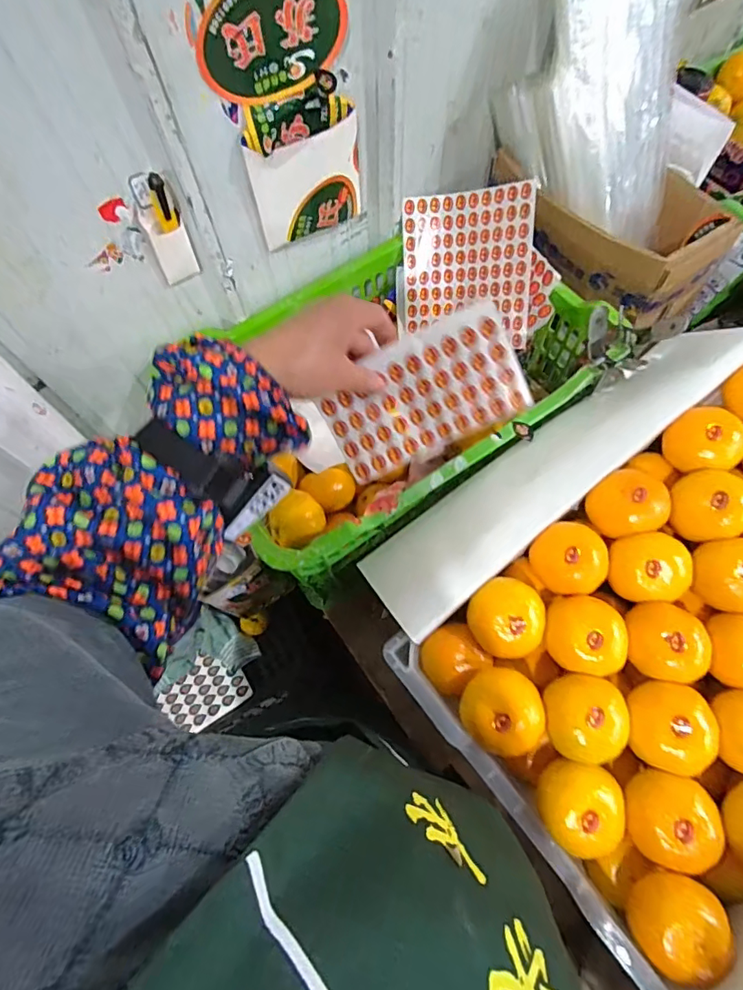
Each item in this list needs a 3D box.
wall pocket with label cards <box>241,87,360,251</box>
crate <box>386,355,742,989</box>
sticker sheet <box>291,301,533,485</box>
[{"bbox_3d":[-0.067,-0.328,0.499,0.112,0.127,0.024,-29,68,-10],"label":"wall pocket with label cards"},{"bbox_3d":[0.301,0.105,0.411,0.486,0.111,0.326,-35,69,-12],"label":"crate"},{"bbox_3d":[0.028,-0.075,0.414,0.192,0.011,0.094,-24,110,15],"label":"sticker sheet"}]

